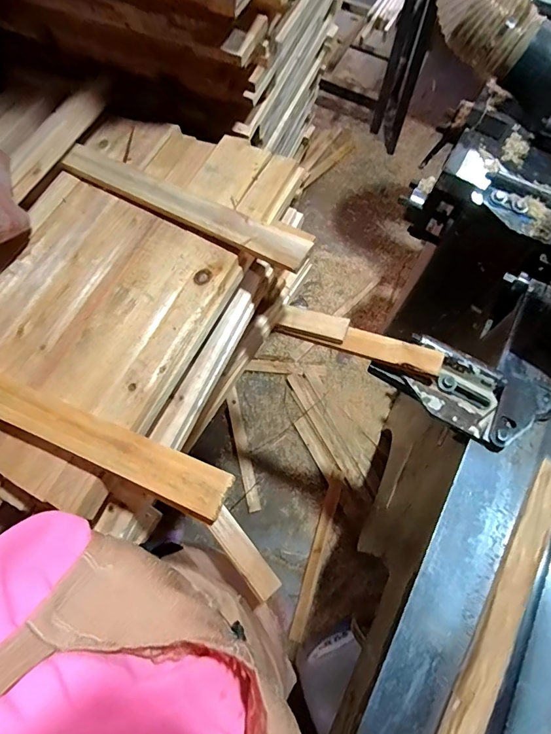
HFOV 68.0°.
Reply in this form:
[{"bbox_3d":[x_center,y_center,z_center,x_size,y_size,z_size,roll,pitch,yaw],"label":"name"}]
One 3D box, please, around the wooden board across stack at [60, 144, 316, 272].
[{"bbox_3d":[-0.131,-0.215,0.526,0.391,0.020,0.052,30,70,23],"label":"wooden board across stack"}]

